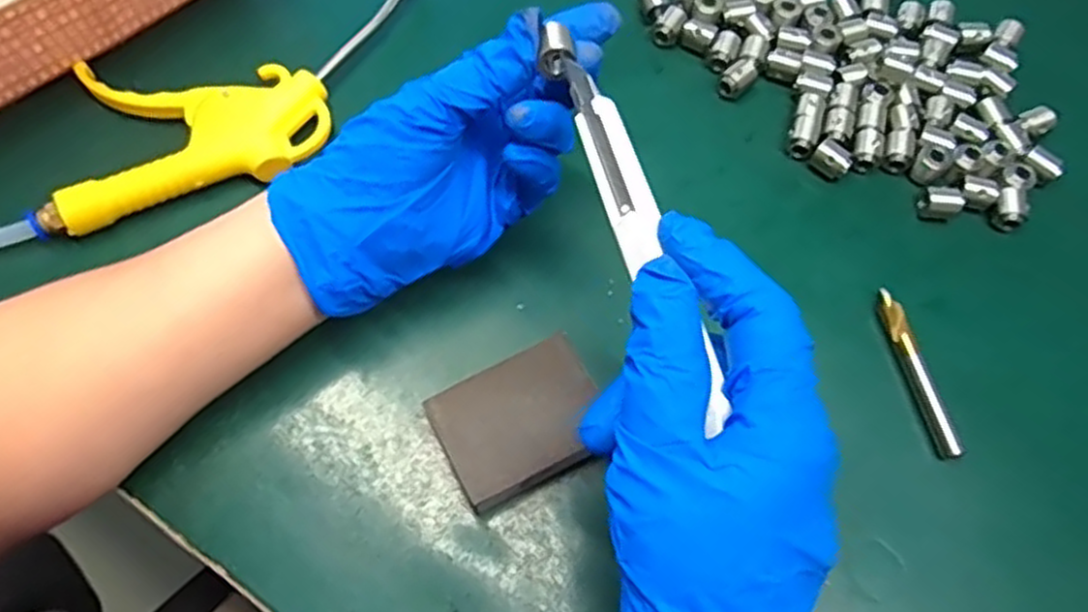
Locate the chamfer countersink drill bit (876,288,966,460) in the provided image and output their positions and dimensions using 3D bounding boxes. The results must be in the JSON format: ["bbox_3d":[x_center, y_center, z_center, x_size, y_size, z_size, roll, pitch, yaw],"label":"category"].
[{"bbox_3d":[0.171,0.030,0.343,0.010,0.010,0.080,-11,67,-4],"label":"chamfer countersink drill bit"}]

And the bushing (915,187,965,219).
[{"bbox_3d":[0.201,-0.052,0.379,0.019,0.012,0.014,7,67,3],"label":"bushing"}]

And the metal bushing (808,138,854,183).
[{"bbox_3d":[0.150,-0.076,0.388,0.019,0.015,0.016,34,71,14],"label":"metal bushing"}]

